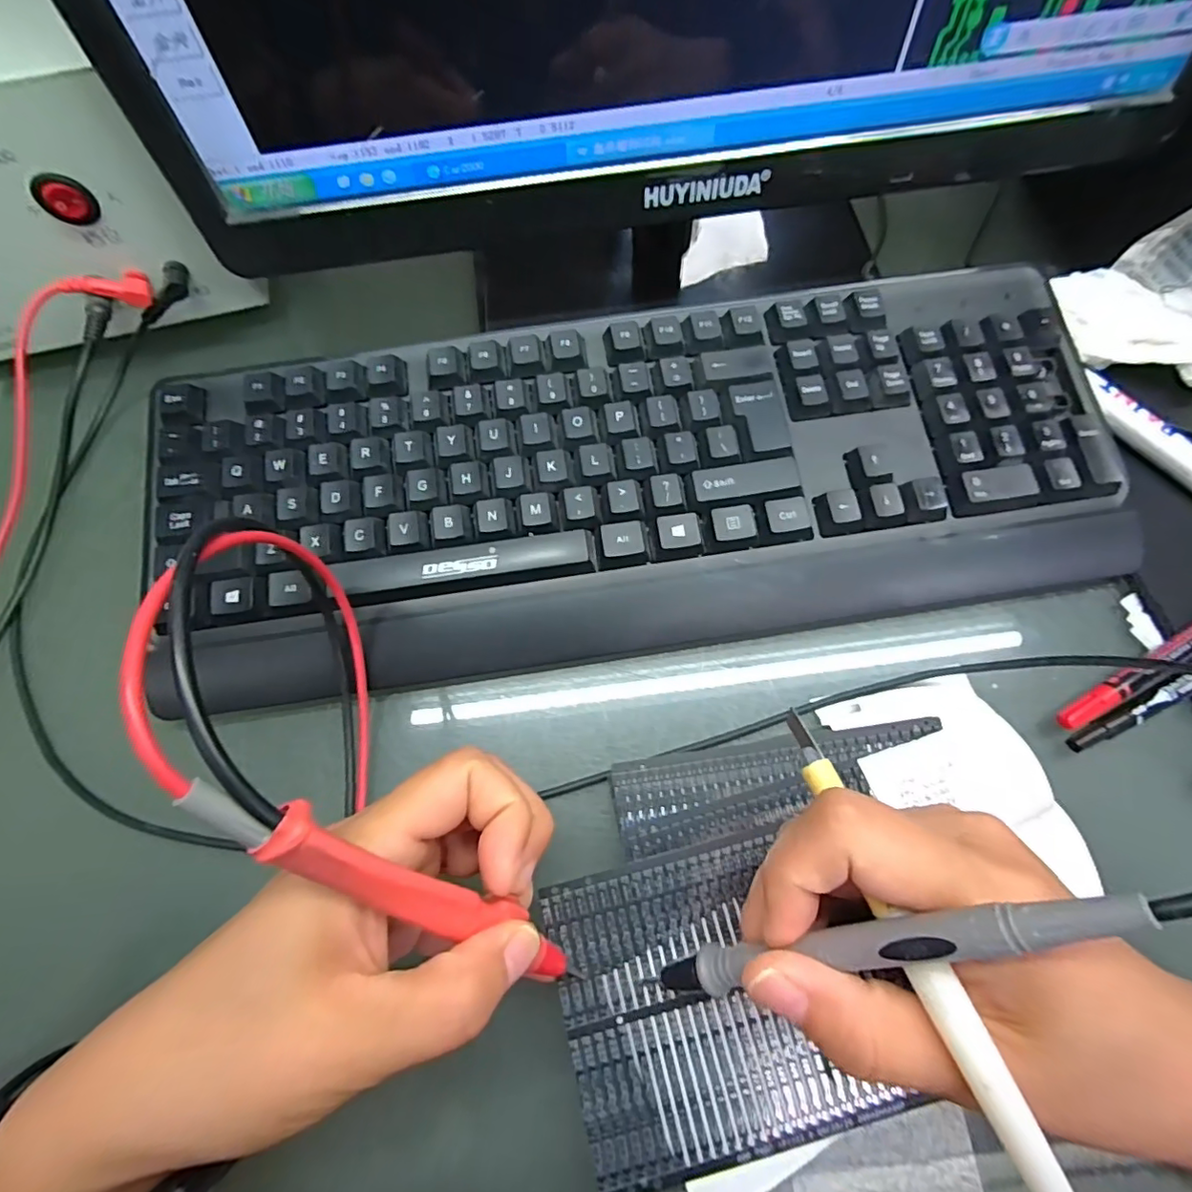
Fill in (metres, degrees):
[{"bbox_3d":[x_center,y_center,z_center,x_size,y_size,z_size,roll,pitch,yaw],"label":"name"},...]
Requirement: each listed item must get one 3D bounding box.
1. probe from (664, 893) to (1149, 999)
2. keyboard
[{"bbox_3d":[0.064,0.090,0.141,0.007,0.123,0.010,0,60,-47],"label":"probe"},{"bbox_3d":[0.020,-0.058,0.259,0.422,0.039,0.151,-9,69,-2],"label":"keyboard"}]

